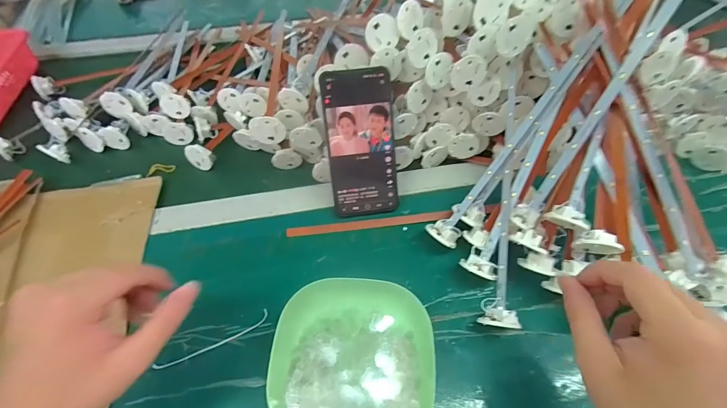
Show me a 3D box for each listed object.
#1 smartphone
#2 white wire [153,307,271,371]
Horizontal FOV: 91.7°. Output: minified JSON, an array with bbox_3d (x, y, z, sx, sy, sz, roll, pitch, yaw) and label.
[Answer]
[{"bbox_3d":[-0.002,-0.067,0.404,0.076,0.165,0.004,-8,18,-4],"label":"smartphone"},{"bbox_3d":[-0.145,0.135,0.345,0.109,0.010,0.011,-25,58,-16],"label":"white wire"}]

